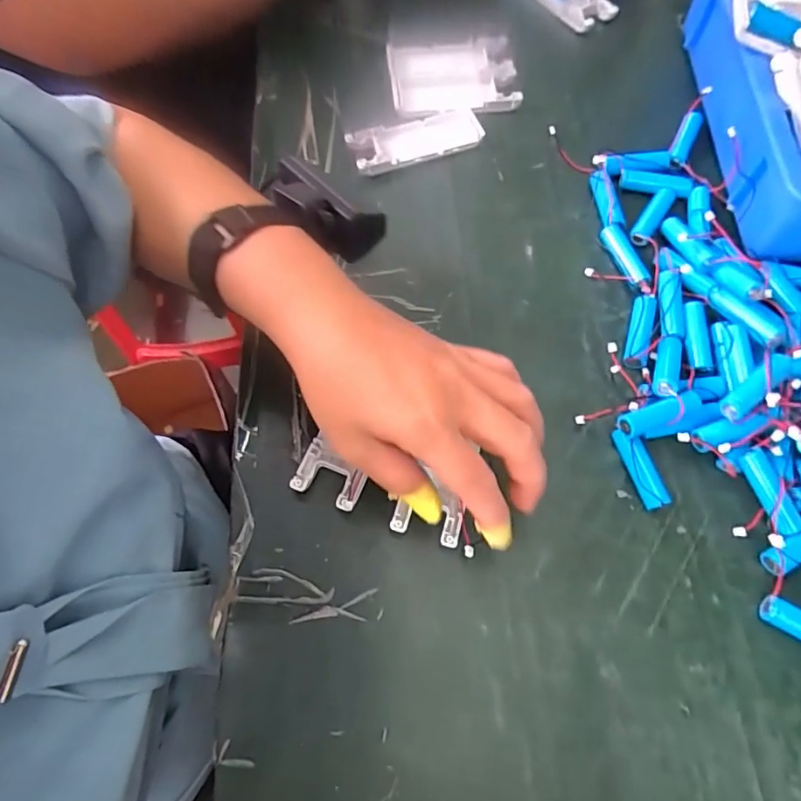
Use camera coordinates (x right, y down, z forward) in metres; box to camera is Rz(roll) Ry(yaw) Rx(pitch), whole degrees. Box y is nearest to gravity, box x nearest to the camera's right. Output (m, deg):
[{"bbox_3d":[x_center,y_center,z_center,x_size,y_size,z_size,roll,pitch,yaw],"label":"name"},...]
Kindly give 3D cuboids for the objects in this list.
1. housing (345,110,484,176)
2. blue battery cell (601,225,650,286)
[{"bbox_3d":[0.012,-0.209,0.430,0.104,0.013,0.040,-19,68,-8],"label":"housing"},{"bbox_3d":[0.161,-0.102,0.384,0.016,0.011,0.052,-16,68,-6],"label":"blue battery cell"}]

